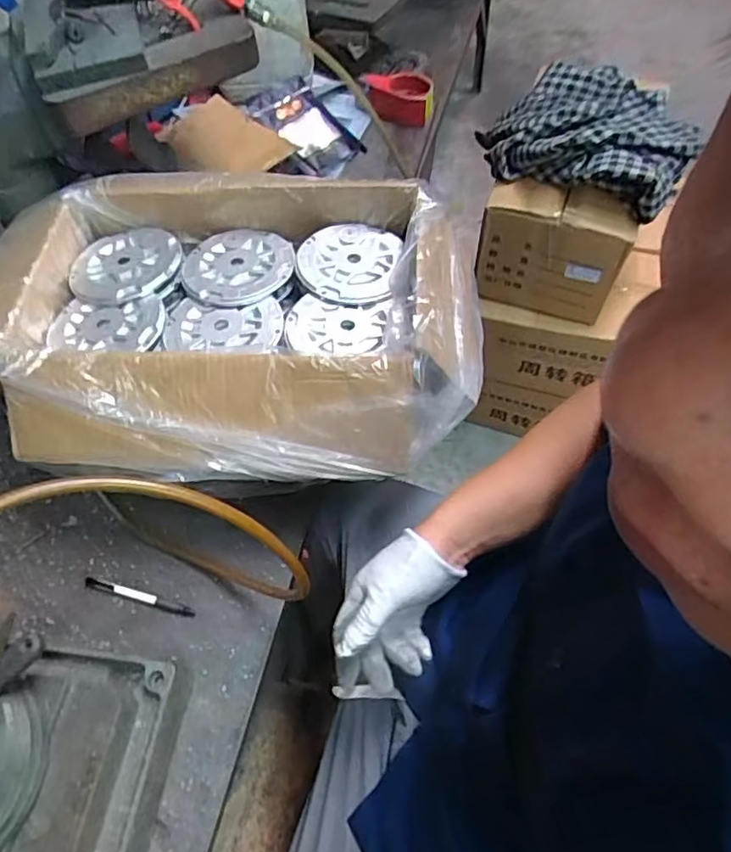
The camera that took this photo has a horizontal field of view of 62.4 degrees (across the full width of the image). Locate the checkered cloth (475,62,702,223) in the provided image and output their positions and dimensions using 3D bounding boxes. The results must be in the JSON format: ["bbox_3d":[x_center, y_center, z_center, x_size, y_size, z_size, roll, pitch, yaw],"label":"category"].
[{"bbox_3d":[0.372,-0.507,1.024,0.348,0.086,0.293,19,63,15],"label":"checkered cloth"}]

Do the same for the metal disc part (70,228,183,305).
[{"bbox_3d":[-0.297,-0.201,0.750,0.127,0.012,0.129,-2,59,3],"label":"metal disc part"}]

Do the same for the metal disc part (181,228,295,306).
[{"bbox_3d":[-0.155,-0.197,0.736,0.133,0.011,0.122,-2,59,3],"label":"metal disc part"}]

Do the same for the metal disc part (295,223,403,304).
[{"bbox_3d":[-0.021,-0.201,0.724,0.116,0.013,0.127,-2,59,3],"label":"metal disc part"}]

